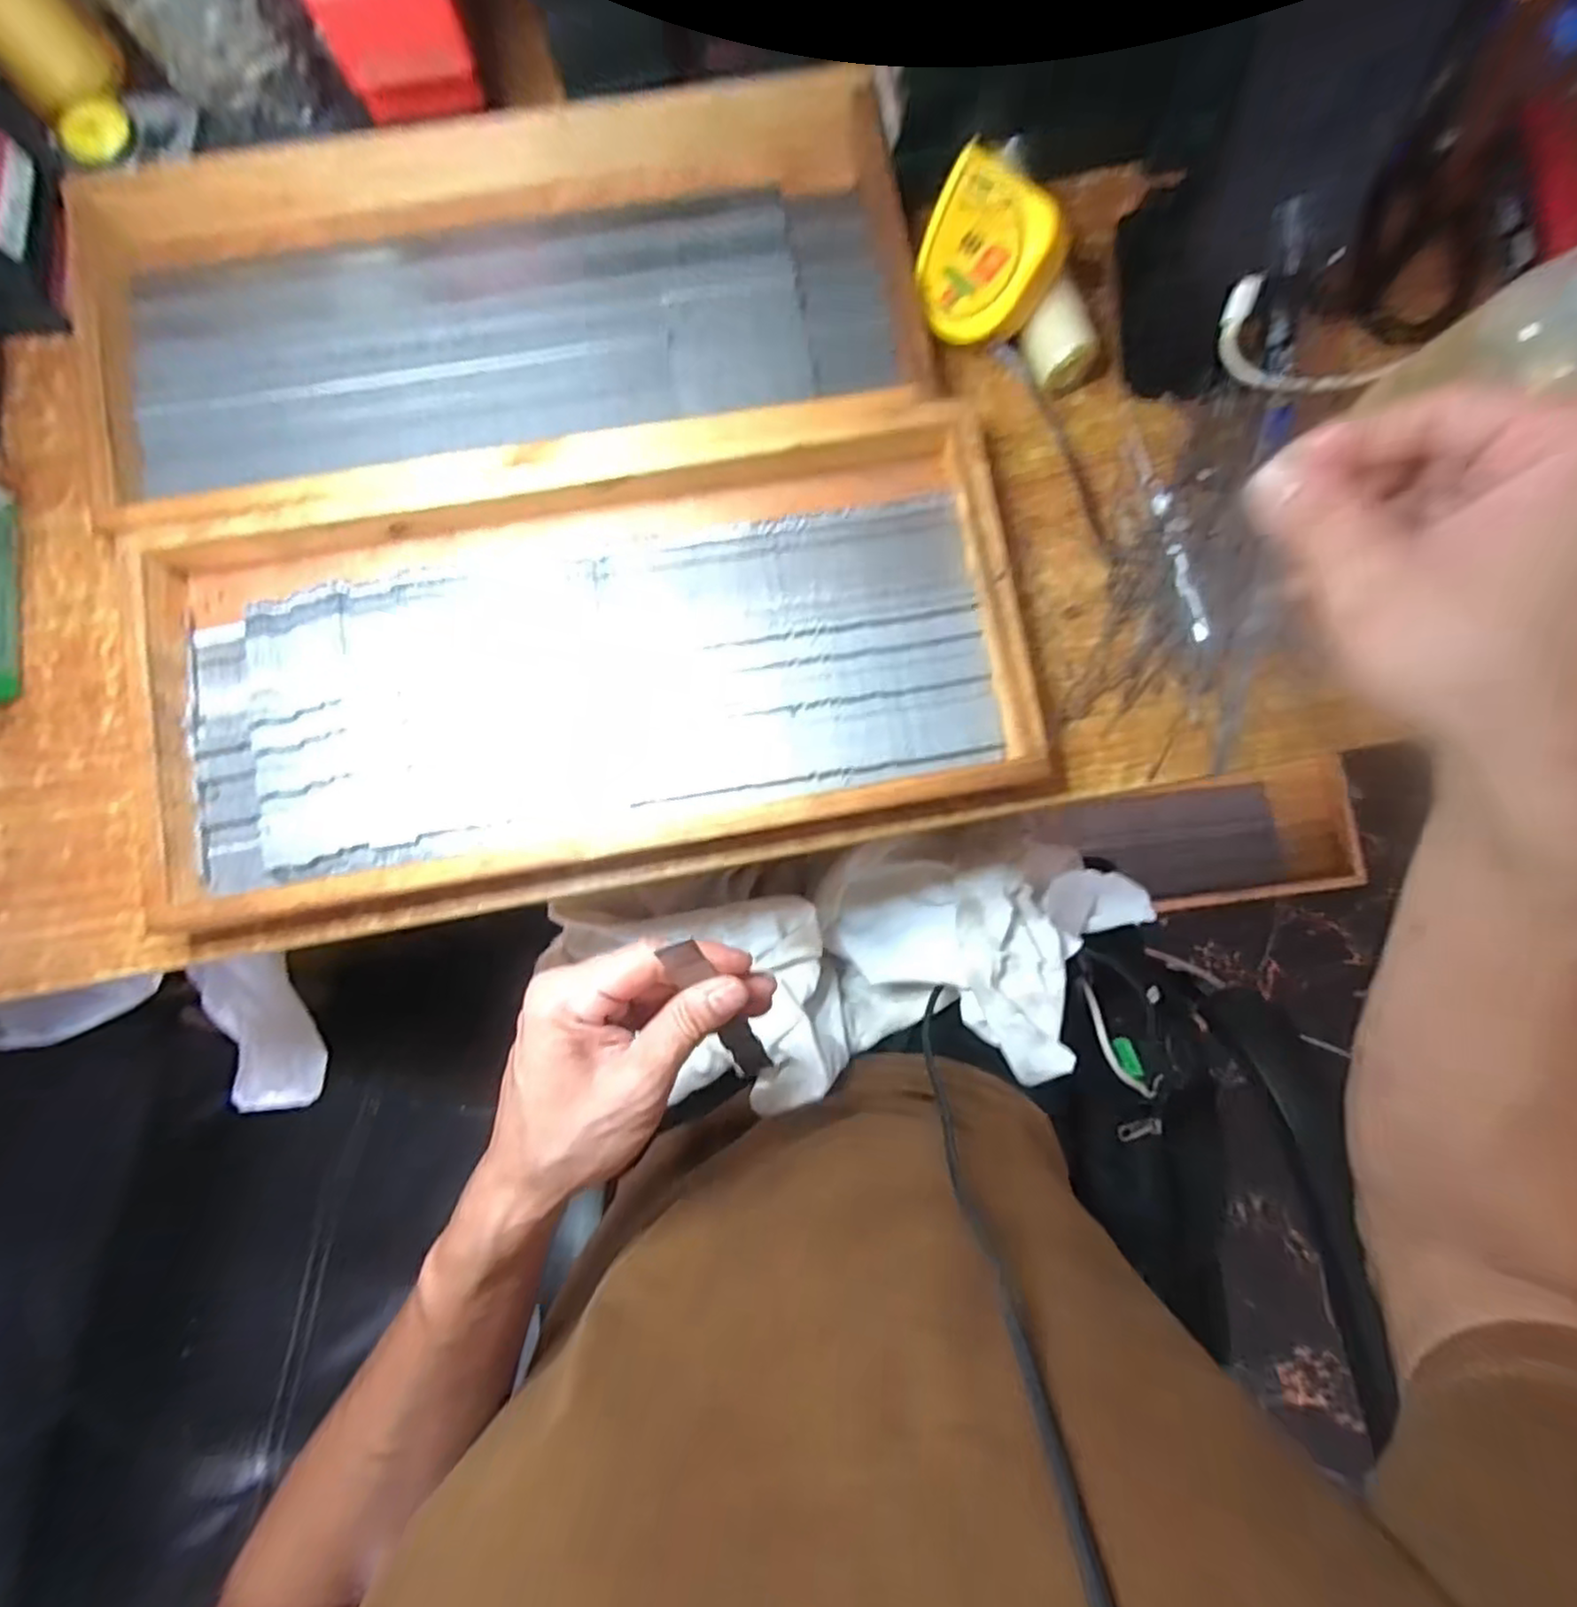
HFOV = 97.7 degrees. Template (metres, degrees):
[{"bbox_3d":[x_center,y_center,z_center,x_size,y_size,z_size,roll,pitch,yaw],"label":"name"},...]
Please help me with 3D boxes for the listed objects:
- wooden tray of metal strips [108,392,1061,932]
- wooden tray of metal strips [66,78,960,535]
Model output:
[{"bbox_3d":[-0.096,-0.070,0.350,0.436,0.034,0.212,-11,85,-2],"label":"wooden tray of metal strips"},{"bbox_3d":[-0.156,-0.264,0.368,0.445,0.043,0.206,-9,85,-2],"label":"wooden tray of metal strips"}]

